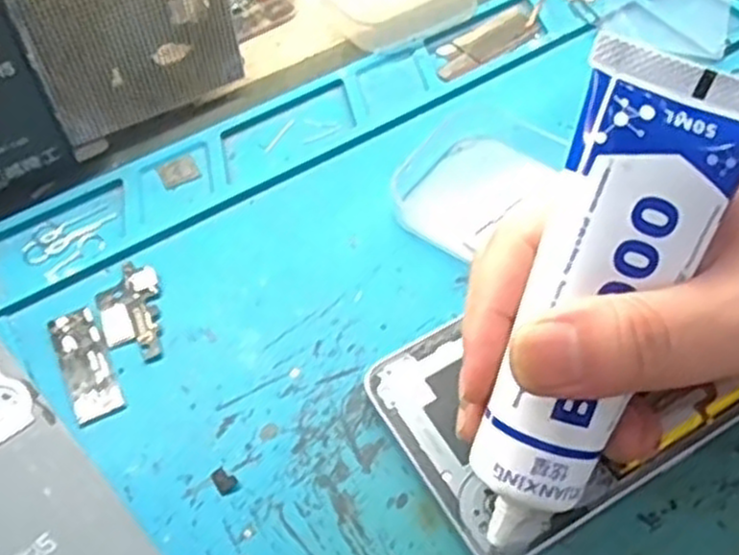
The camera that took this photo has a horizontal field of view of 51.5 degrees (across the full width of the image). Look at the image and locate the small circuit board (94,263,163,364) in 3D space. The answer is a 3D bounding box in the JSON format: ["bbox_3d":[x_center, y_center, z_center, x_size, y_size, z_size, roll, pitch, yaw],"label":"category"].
[{"bbox_3d":[-0.083,0.011,0.269,0.022,0.004,0.041,-22,57,-12],"label":"small circuit board"}]

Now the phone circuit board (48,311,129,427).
[{"bbox_3d":[-0.096,0.028,0.257,0.015,0.004,0.043,-24,57,-13],"label":"phone circuit board"}]

